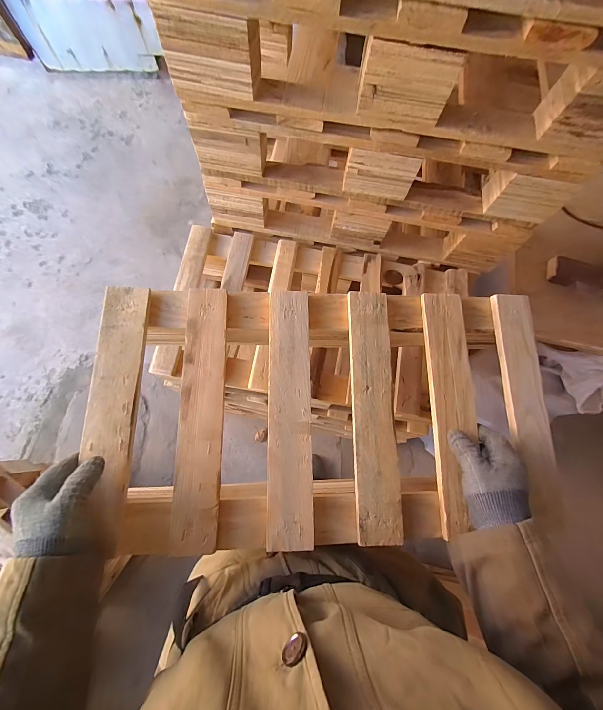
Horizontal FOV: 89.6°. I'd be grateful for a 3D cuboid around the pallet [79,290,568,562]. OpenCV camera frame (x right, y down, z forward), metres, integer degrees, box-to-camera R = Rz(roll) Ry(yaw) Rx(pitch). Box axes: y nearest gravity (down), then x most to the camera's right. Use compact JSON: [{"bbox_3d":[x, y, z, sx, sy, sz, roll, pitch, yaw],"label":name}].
[{"bbox_3d":[0.044,0.072,0.428,0.623,0.053,0.350,-2,73,-3],"label":"pallet"}]

